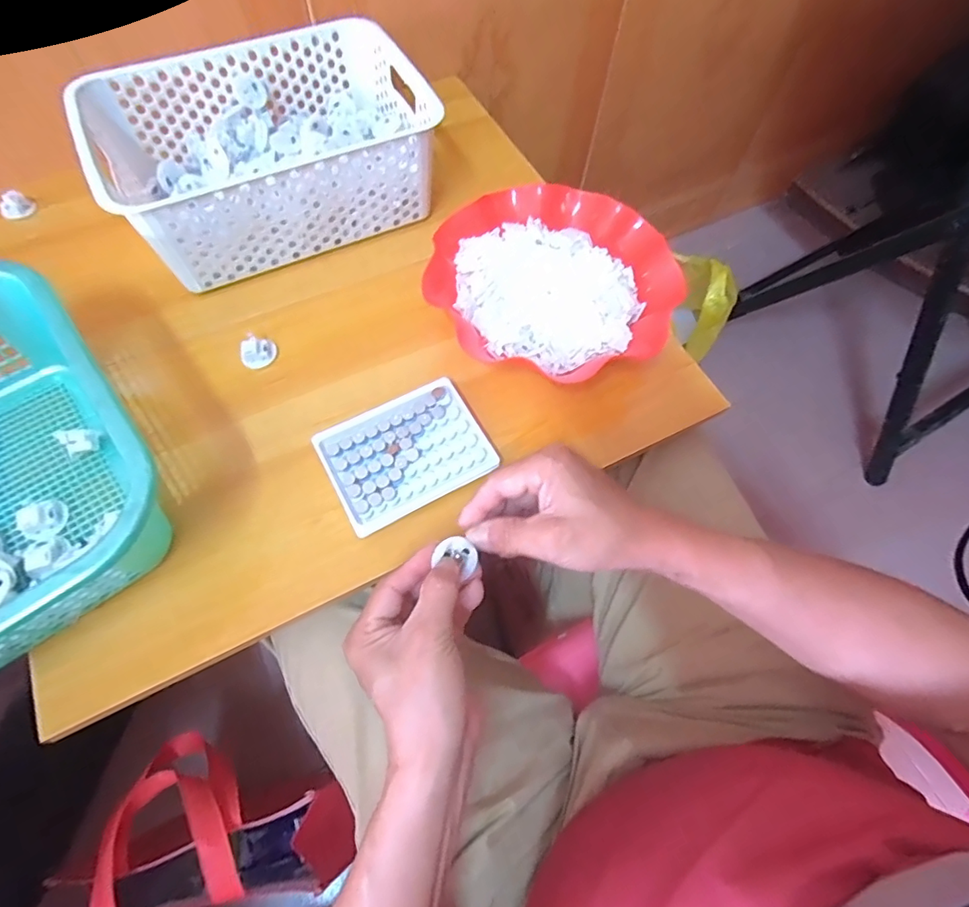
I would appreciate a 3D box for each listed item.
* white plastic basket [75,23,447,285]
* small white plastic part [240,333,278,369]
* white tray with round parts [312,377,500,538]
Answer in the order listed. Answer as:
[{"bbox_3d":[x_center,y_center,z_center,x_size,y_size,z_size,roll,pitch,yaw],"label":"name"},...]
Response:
[{"bbox_3d":[-0.217,-0.312,0.523,0.302,0.101,0.199,-25,68,-14],"label":"white plastic basket"},{"bbox_3d":[-0.214,-0.096,0.480,0.031,0.014,0.029,1,65,-2],"label":"small white plastic part"},{"bbox_3d":[-0.066,-0.002,0.432,0.130,0.014,0.097,-26,69,-14],"label":"white tray with round parts"}]

